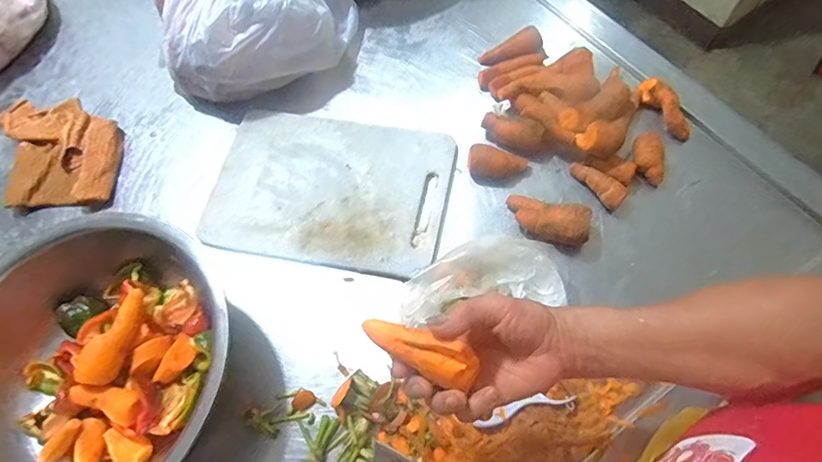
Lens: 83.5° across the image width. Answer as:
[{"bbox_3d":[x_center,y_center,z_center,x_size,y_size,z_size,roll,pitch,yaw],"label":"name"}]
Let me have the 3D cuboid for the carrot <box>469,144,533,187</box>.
[{"bbox_3d":[0.132,-0.096,0.676,0.093,0.037,0.045,5,66,4],"label":"carrot"}]

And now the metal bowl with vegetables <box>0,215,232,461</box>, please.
[{"bbox_3d":[-0.373,0.165,0.543,0.312,0.110,0.325,-1,66,2],"label":"metal bowl with vegetables"}]

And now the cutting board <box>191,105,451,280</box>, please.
[{"bbox_3d":[-0.122,-0.066,0.687,0.346,0.020,0.235,9,67,6],"label":"cutting board"}]

